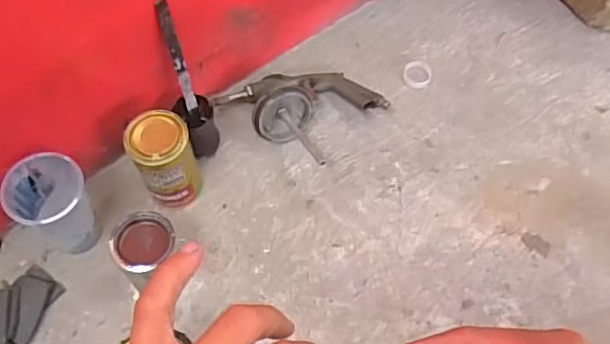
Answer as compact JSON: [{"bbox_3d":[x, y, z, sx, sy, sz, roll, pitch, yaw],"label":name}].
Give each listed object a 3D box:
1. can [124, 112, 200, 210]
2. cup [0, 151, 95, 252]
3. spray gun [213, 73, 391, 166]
[{"bbox_3d":[-0.173,-0.012,0.758,0.070,0.147,0.067,0,64,0],"label":"can"},{"bbox_3d":[-0.296,0.044,0.730,0.081,0.135,0.084,0,62,-1],"label":"cup"},{"bbox_3d":[-0.007,-0.099,0.840,0.184,0.081,0.173,37,69,16],"label":"spray gun"}]

